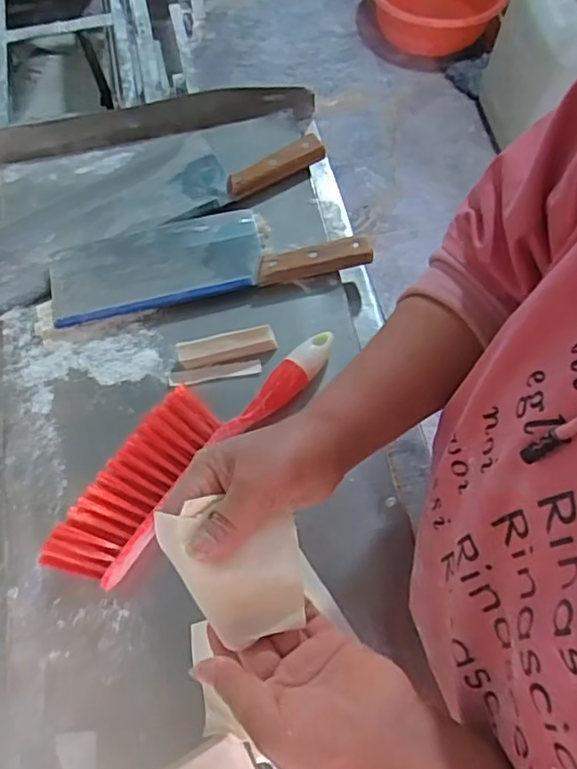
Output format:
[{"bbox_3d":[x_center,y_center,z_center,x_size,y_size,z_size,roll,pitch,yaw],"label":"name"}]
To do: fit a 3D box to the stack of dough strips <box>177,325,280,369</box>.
[{"bbox_3d":[-0.060,-0.037,0.588,0.094,0.027,0.020,-13,67,-5],"label":"stack of dough strips"}]

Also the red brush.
[{"bbox_3d":[-0.085,0.046,0.538,0.083,0.048,0.300,39,73,16],"label":"red brush"}]

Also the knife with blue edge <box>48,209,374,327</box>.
[{"bbox_3d":[-0.085,-0.138,0.634,0.323,0.016,0.100,-13,67,-5],"label":"knife with blue edge"}]

